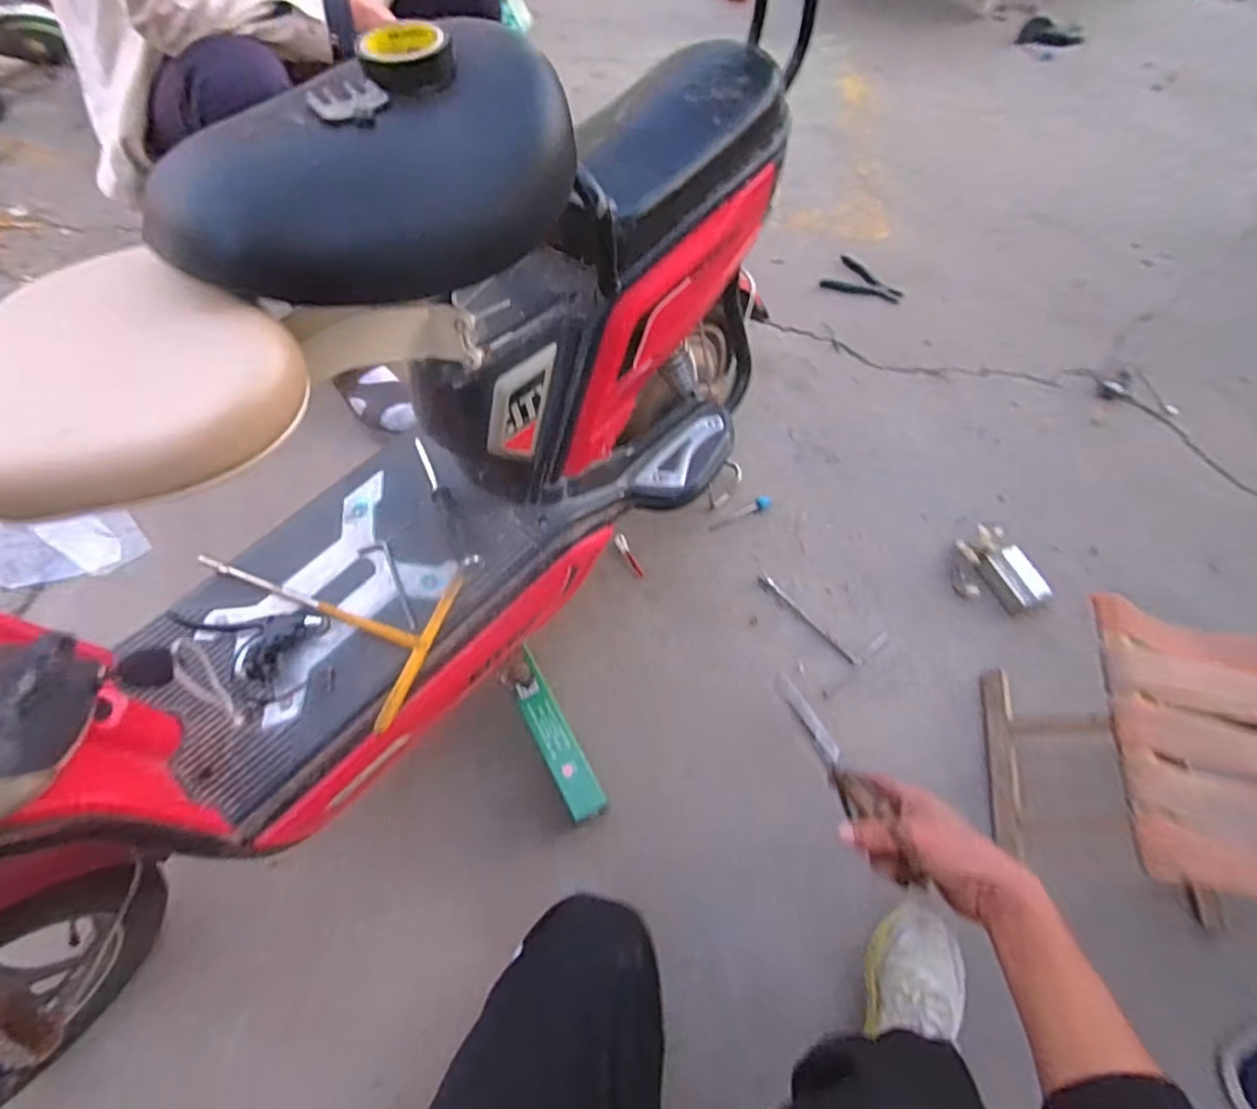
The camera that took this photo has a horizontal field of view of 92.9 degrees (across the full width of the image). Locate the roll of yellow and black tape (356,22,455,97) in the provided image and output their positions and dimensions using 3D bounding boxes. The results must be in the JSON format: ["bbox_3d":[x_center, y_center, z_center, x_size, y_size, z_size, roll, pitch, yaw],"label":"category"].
[{"bbox_3d":[-0.148,-0.334,0.400,0.058,0.020,0.055,-1,59,2],"label":"roll of yellow and black tape"}]

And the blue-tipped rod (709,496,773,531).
[{"bbox_3d":[0.212,-0.081,1.132,0.132,0.023,0.025,-19,60,-8],"label":"blue-tipped rod"}]

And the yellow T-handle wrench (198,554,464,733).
[{"bbox_3d":[-0.341,0.056,0.649,0.276,0.021,0.169,20,65,9],"label":"yellow T-handle wrench"}]

